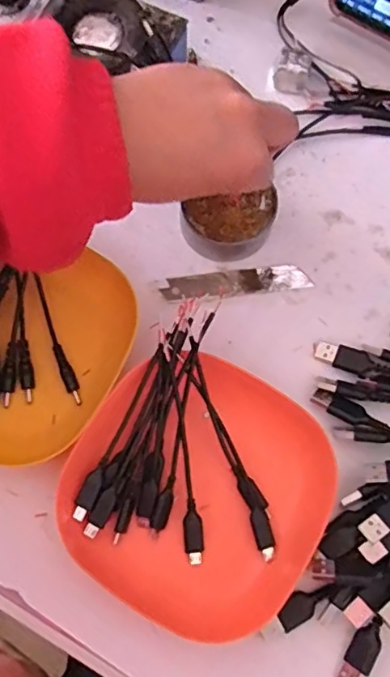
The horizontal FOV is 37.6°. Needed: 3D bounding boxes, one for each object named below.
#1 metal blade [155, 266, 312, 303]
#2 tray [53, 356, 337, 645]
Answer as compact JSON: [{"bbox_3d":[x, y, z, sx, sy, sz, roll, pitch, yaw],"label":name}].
[{"bbox_3d":[0.027,-0.037,0.385,0.100,0.004,0.018,-8,74,-2],"label":"metal blade"},{"bbox_3d":[0.001,0.086,0.327,0.136,0.031,0.141,32,76,9],"label":"tray"}]

